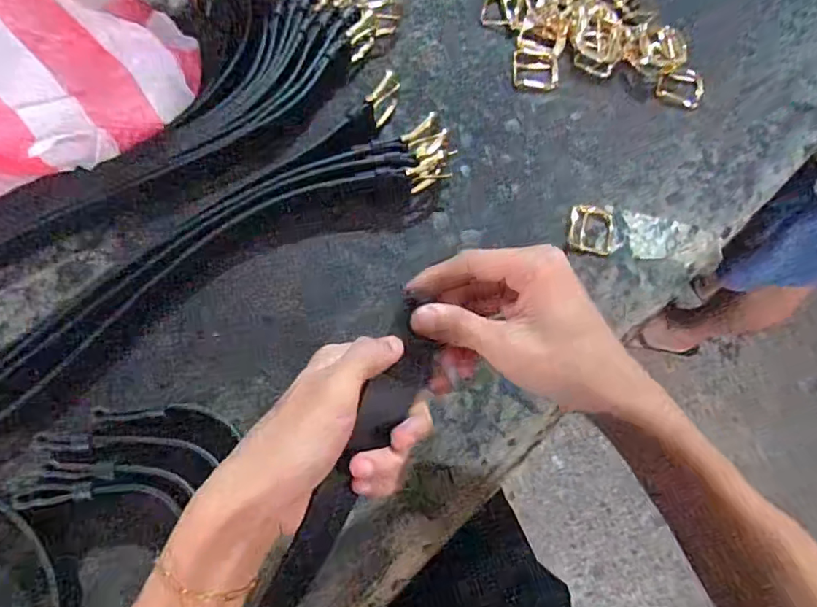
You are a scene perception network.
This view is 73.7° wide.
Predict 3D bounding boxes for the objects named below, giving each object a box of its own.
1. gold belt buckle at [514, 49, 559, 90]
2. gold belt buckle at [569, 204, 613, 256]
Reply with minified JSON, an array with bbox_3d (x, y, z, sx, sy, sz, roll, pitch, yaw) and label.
[{"bbox_3d":[0.121,-0.224,0.518,0.041,0.009,0.041,2,70,-1],"label":"gold belt buckle"},{"bbox_3d":[0.155,-0.063,0.461,0.036,0.004,0.042,9,70,1],"label":"gold belt buckle"}]

